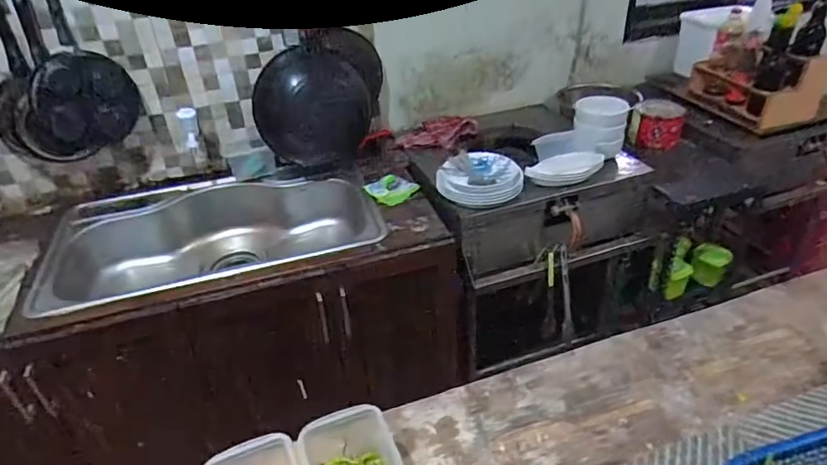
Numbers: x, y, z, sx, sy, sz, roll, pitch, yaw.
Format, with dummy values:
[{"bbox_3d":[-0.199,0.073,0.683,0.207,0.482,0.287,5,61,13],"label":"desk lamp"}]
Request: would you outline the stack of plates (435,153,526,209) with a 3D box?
[{"bbox_3d":[0.172,-0.144,1.395,0.191,0.065,0.178,-25,38,-27],"label":"stack of plates"}]

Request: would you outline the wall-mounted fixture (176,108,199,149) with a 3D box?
[{"bbox_3d":[-0.614,-0.288,1.441,0.045,0.101,0.042,-18,36,-20],"label":"wall-mounted fixture"}]

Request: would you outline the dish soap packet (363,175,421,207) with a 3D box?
[{"bbox_3d":[-0.062,-0.120,1.465,0.119,0.039,0.102,20,41,33],"label":"dish soap packet"}]

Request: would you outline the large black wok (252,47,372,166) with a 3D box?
[{"bbox_3d":[-0.300,-0.374,1.575,0.335,0.334,0.100,-7,15,-4],"label":"large black wok"}]

